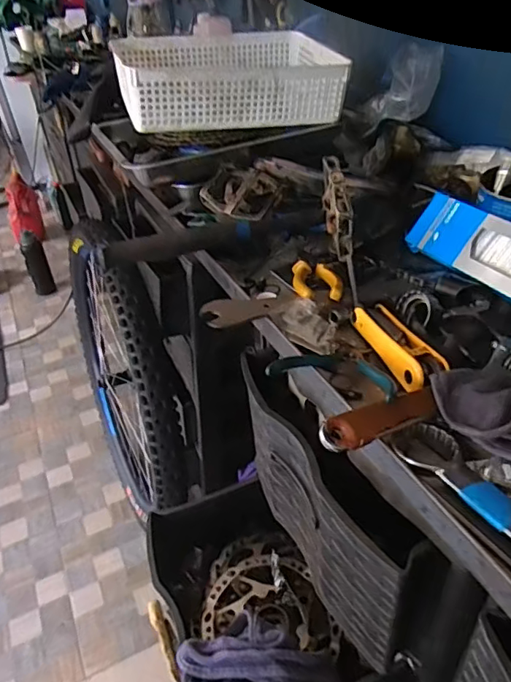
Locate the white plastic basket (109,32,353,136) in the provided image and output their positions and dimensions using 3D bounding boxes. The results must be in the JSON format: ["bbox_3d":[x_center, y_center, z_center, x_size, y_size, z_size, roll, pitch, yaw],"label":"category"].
[{"bbox_3d":[-0.041,-0.413,0.829,0.329,0.085,0.251,-13,38,-12],"label":"white plastic basket"}]

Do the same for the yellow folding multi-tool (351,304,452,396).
[{"bbox_3d":[0.130,0.001,0.485,0.036,0.030,0.125,-13,38,-11],"label":"yellow folding multi-tool"}]

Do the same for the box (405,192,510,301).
[{"bbox_3d":[0.251,-0.091,0.547,0.030,0.072,0.234,29,13,-36],"label":"box"}]

